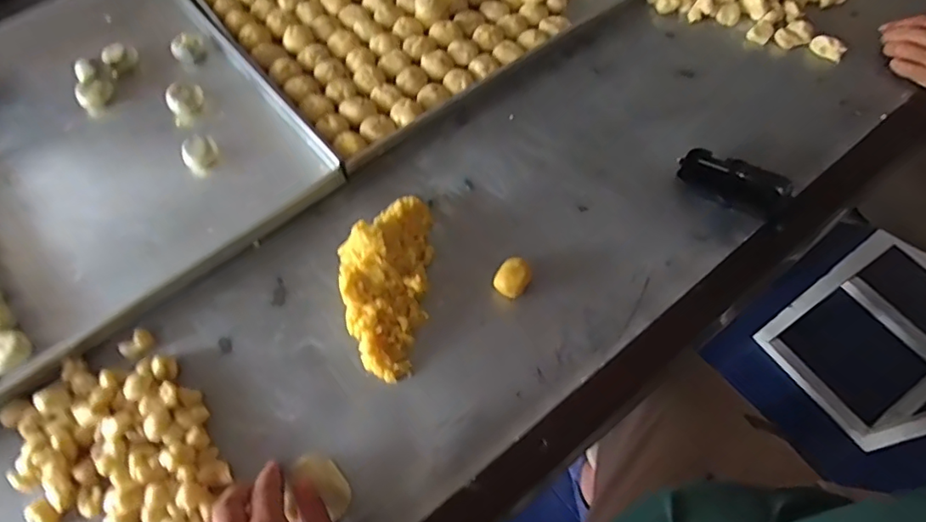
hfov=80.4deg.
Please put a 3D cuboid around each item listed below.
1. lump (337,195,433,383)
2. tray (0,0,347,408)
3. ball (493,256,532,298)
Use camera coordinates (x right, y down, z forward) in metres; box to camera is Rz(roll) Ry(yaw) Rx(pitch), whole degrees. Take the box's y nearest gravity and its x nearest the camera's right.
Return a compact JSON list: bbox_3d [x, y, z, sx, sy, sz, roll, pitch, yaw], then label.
[{"bbox_3d":[-0.078,0.015,0.539,0.085,0.050,0.192,1,62,3],"label":"lump"},{"bbox_3d":[-0.486,-0.121,0.633,0.503,0.030,0.513,-37,67,-16],"label":"tray"},{"bbox_3d":[0.050,0.017,0.547,0.039,0.025,0.032,-42,69,-18],"label":"ball"}]

